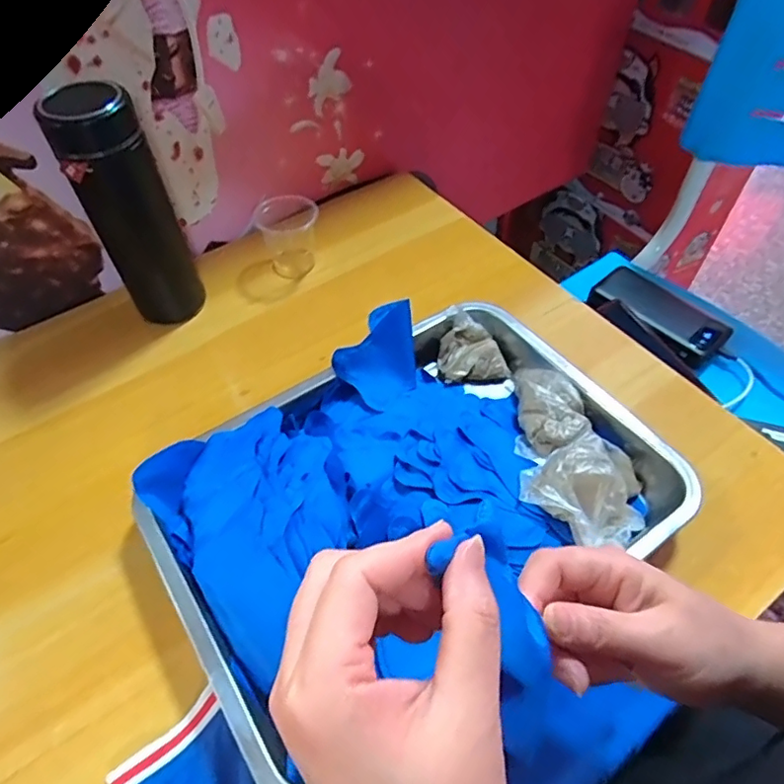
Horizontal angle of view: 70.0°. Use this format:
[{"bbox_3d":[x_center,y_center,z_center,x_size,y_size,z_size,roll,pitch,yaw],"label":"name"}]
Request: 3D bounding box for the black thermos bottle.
[{"bbox_3d":[-0.236,-0.162,0.518,0.074,0.205,0.060,-24,56,-16],"label":"black thermos bottle"}]

